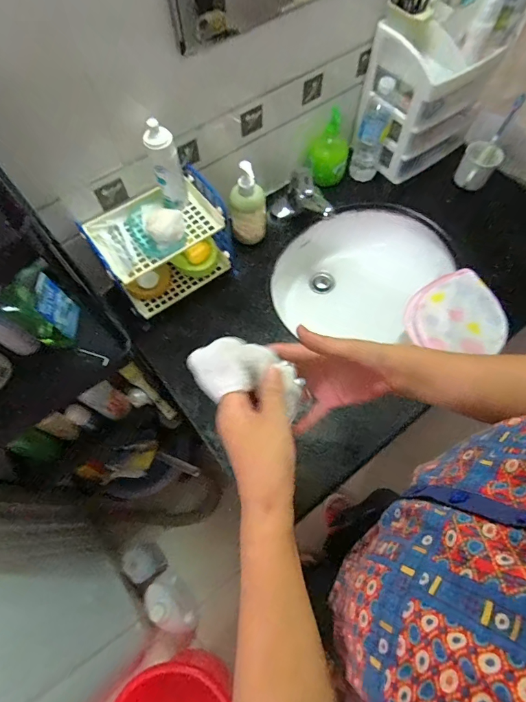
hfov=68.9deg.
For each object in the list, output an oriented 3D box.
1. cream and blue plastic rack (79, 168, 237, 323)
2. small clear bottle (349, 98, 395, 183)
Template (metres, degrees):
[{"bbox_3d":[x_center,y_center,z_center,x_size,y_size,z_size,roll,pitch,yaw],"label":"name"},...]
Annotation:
[{"bbox_3d":[-0.187,-0.195,0.741,0.230,0.204,0.141,-32,69,-13],"label":"cream and blue plastic rack"},{"bbox_3d":[0.249,-0.477,0.900,0.061,0.171,0.074,22,68,10],"label":"small clear bottle"}]

